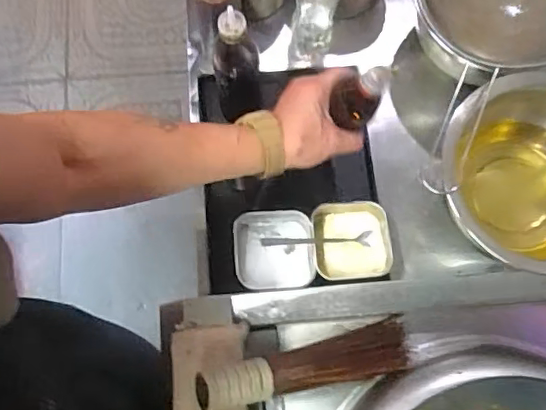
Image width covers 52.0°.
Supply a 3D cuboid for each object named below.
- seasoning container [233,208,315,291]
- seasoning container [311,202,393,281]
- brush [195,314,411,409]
[{"bbox_3d":[0.001,0.065,0.790,0.109,0.060,0.108,-4,75,-2],"label":"seasoning container"},{"bbox_3d":[0.110,0.052,0.787,0.109,0.051,0.106,-1,75,-1],"label":"seasoning container"},{"bbox_3d":[0.045,0.201,0.690,0.287,0.045,0.069,-7,75,-23],"label":"brush"}]

